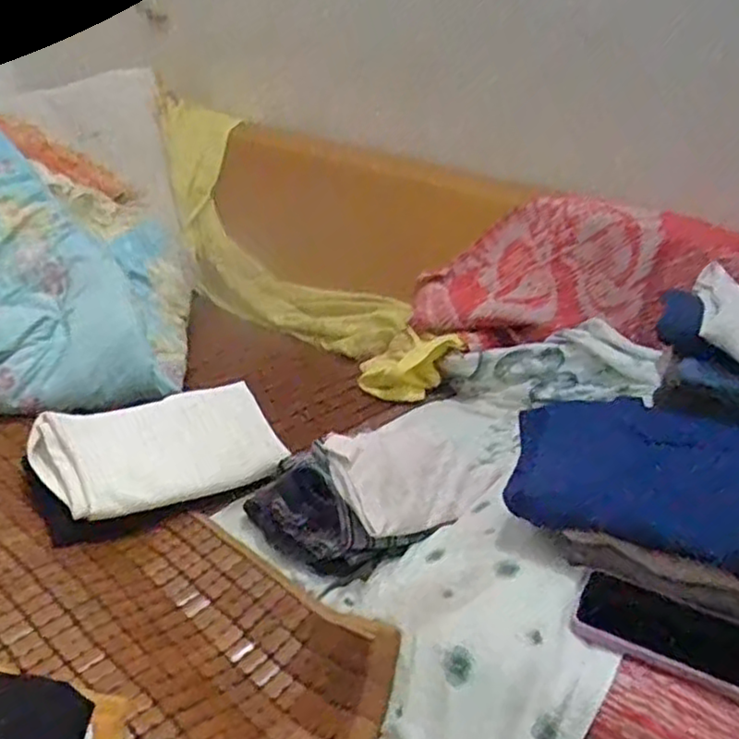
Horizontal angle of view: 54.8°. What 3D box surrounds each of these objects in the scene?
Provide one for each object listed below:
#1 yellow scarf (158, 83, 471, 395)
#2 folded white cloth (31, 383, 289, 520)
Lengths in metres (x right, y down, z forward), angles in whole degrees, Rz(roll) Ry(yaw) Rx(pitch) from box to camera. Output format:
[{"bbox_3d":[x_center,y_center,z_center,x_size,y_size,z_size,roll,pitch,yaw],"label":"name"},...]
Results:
[{"bbox_3d":[-0.180,-0.254,1.376,0.197,0.325,0.966,-11,31,-33],"label":"yellow scarf"},{"bbox_3d":[-0.238,0.091,0.819,0.265,0.056,0.156,-8,29,-27],"label":"folded white cloth"}]

